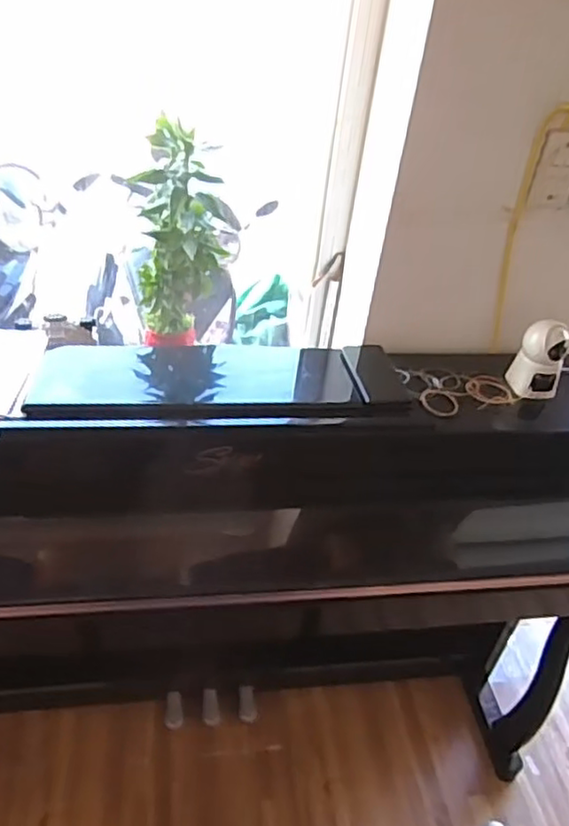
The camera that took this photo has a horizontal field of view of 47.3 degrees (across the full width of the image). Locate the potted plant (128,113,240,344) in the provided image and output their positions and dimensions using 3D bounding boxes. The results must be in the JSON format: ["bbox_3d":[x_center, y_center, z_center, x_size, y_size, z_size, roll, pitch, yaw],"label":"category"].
[{"bbox_3d":[-0.180,-0.301,1.167,0.152,0.375,0.134,3,38,-5],"label":"potted plant"}]

